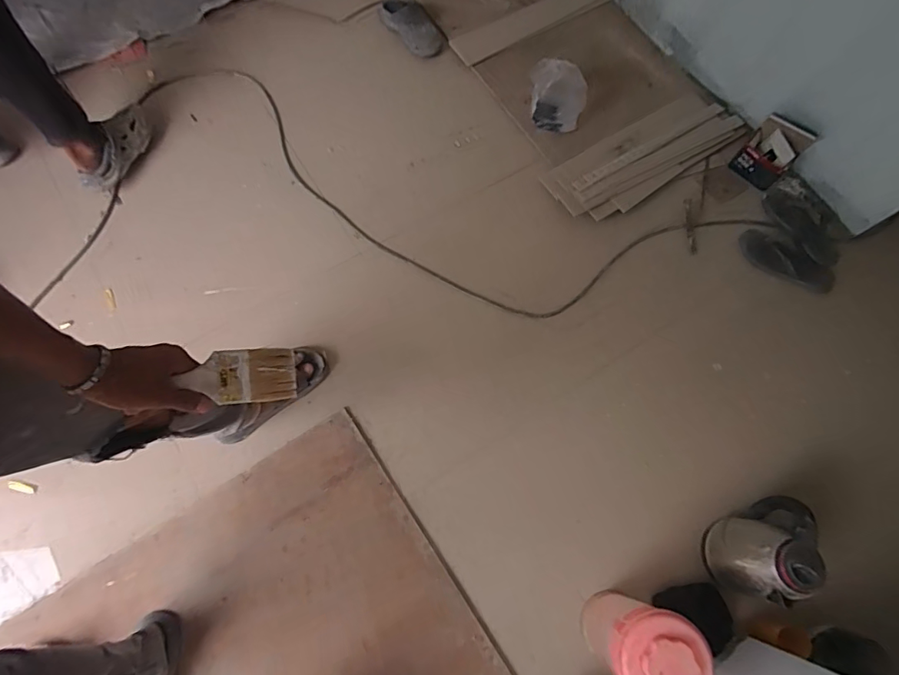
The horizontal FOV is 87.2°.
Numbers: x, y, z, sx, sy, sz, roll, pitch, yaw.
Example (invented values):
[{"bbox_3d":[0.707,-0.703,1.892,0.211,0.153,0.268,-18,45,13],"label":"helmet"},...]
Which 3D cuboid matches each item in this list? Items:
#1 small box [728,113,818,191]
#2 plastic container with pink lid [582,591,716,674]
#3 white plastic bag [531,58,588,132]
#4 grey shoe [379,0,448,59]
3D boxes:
[{"bbox_3d":[0.888,-0.520,1.289,0.132,0.123,0.126,40,74,12],"label":"small box"},{"bbox_3d":[0.351,0.567,0.869,0.153,0.265,0.150,0,71,-1],"label":"plastic container with pink lid"},{"bbox_3d":[0.301,-0.680,1.325,0.158,0.147,0.093,16,70,3],"label":"white plastic bag"},{"bbox_3d":[-0.111,-0.982,1.487,0.110,0.069,0.245,-39,77,-15],"label":"grey shoe"}]

